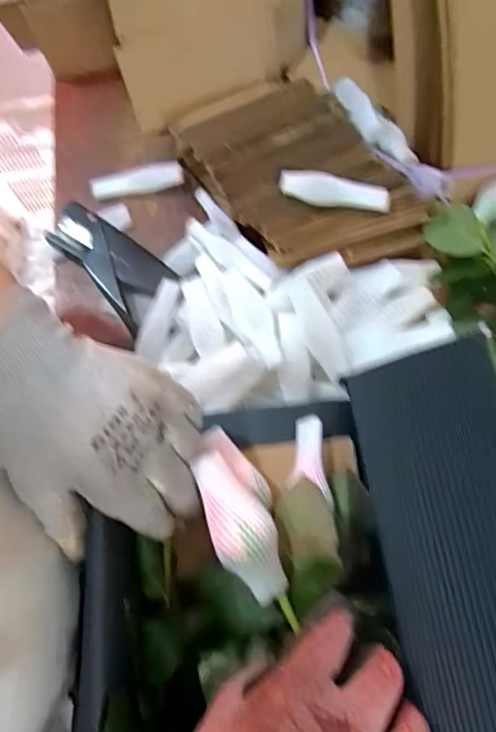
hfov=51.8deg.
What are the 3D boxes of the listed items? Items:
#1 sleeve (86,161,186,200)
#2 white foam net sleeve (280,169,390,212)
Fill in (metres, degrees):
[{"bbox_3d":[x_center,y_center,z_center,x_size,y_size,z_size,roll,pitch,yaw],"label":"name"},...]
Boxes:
[{"bbox_3d":[-0.113,-0.190,0.517,0.094,0.017,0.026,-6,75,0],"label":"sleeve"},{"bbox_3d":[0.074,-0.148,0.439,0.094,0.021,0.022,8,76,4],"label":"white foam net sleeve"}]

